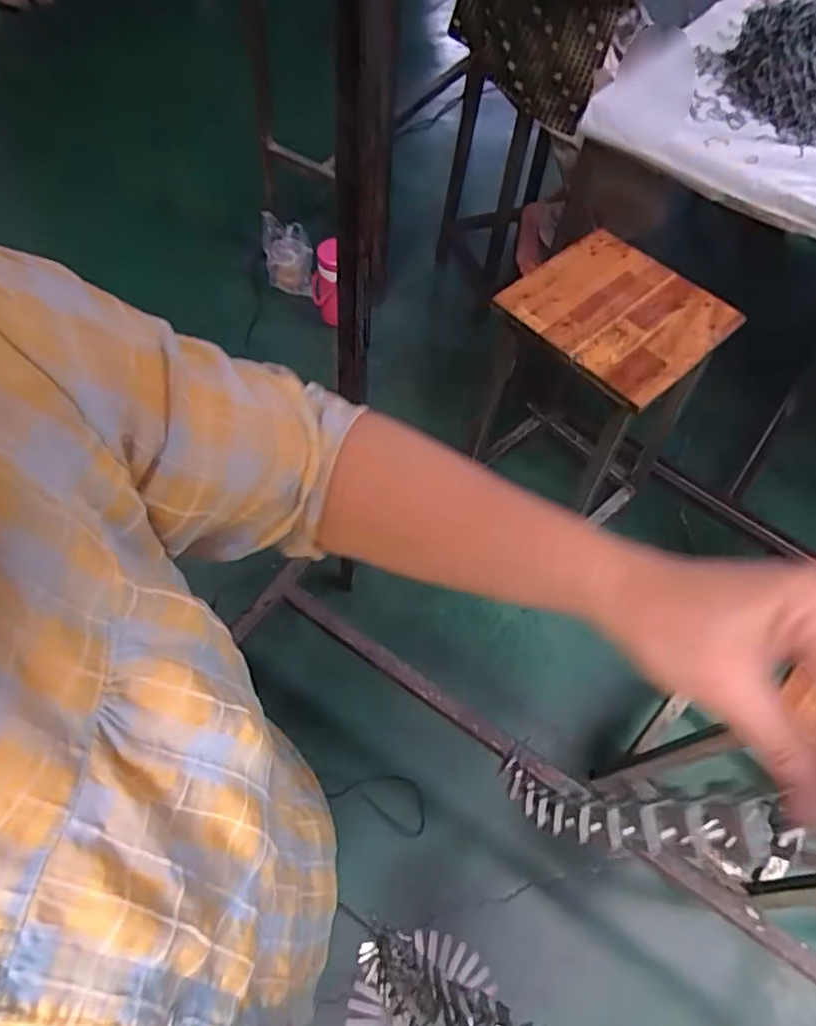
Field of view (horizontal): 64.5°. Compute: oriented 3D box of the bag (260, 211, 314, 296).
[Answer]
[{"bbox_3d":[-0.338,-0.712,1.793,0.151,0.218,0.053,12,38,22],"label":"bag"}]

